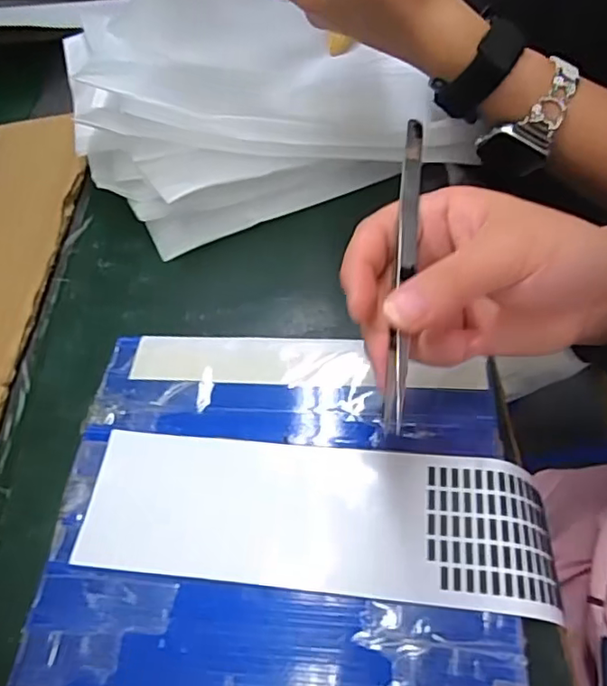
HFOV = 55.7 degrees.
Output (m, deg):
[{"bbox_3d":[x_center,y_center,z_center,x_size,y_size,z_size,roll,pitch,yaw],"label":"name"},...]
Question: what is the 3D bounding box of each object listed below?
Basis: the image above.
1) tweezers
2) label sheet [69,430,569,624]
[{"bbox_3d":[0.041,-0.031,0.234,0.008,0.006,0.132,4,78,6],"label":"tweezers"},{"bbox_3d":[0.005,0.075,0.258,0.209,0.007,0.066,2,52,8],"label":"label sheet"}]

